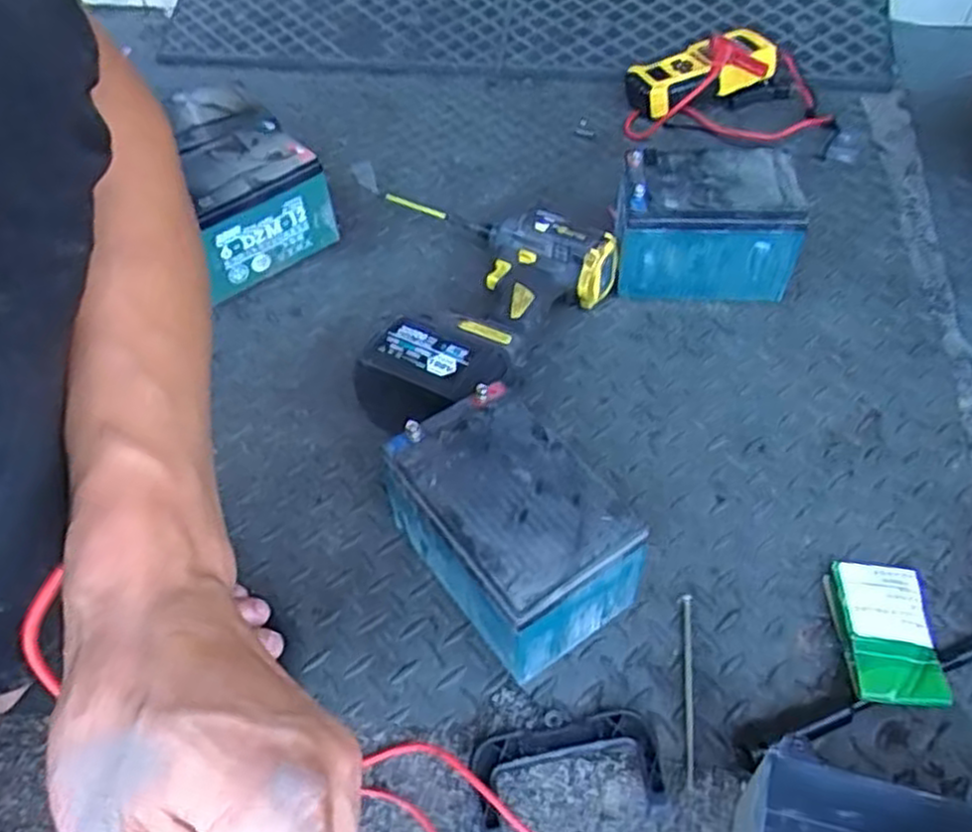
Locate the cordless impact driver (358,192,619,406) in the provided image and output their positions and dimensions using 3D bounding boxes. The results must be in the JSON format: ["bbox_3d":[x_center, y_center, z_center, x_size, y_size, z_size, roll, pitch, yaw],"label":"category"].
[{"bbox_3d":[-0.046,-0.110,0.686,0.246,0.076,0.241,25,56,23],"label":"cordless impact driver"}]

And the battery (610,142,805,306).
[{"bbox_3d":[0.197,-0.172,0.680,0.150,0.104,0.090,2,48,6],"label":"battery"}]

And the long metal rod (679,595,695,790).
[{"bbox_3d":[0.131,0.173,0.485,0.007,0.004,0.123,4,50,8],"label":"long metal rod"}]

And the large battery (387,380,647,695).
[{"bbox_3d":[0.015,0.076,0.509,0.102,0.103,0.158,-31,54,-20],"label":"large battery"}]

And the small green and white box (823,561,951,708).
[{"bbox_3d":[0.255,0.138,0.483,0.054,0.015,0.095,4,50,8],"label":"small green and white box"}]

